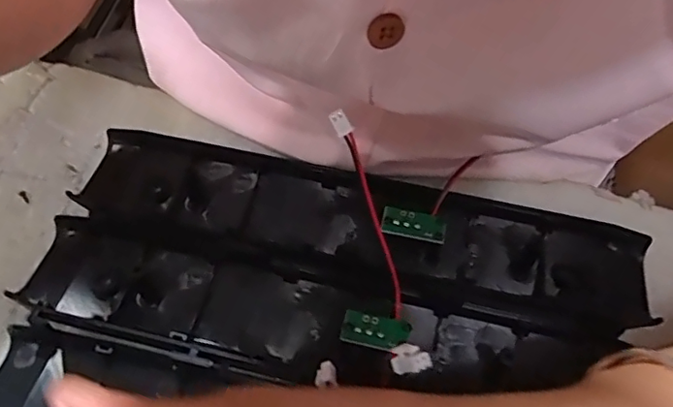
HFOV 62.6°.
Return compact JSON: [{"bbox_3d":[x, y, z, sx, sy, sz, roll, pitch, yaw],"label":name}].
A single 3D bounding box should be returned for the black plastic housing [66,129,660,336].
[{"bbox_3d":[0.010,0.005,0.272,0.273,0.017,0.055,14,68,7],"label":"black plastic housing"}]

